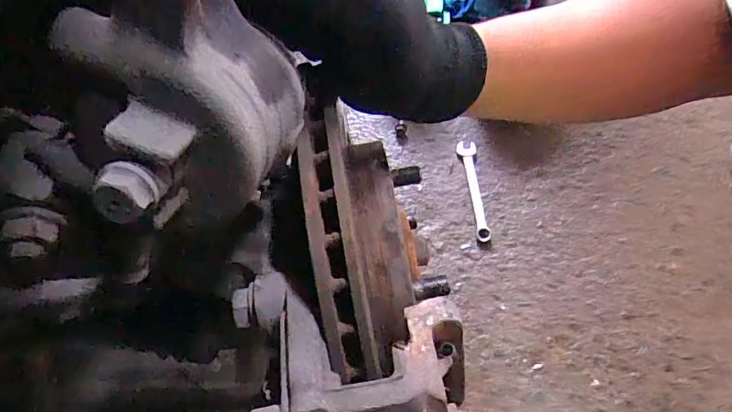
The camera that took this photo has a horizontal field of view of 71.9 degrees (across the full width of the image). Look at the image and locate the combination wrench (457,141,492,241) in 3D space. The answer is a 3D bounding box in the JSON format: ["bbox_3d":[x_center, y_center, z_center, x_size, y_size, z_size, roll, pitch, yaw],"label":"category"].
[{"bbox_3d":[0.149,-0.023,0.686,0.024,0.012,0.144,-8,65,-1],"label":"combination wrench"}]

